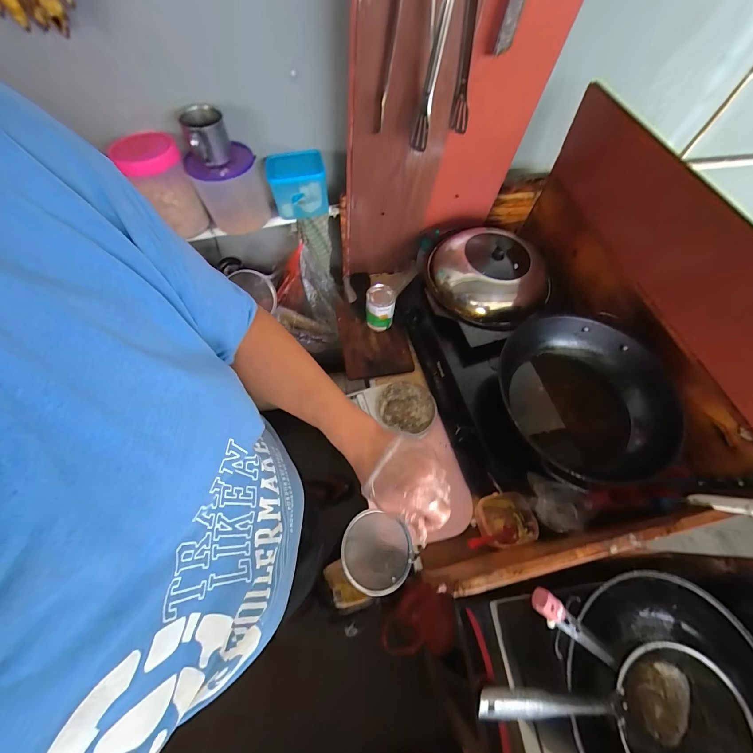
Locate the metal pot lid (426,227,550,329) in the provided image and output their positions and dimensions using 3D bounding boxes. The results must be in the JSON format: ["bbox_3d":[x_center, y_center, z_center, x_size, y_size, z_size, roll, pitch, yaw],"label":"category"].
[{"bbox_3d":[0.274,-0.242,0.770,0.279,0.109,0.246,6,62,0],"label":"metal pot lid"}]

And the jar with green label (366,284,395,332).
[{"bbox_3d":[0.009,-0.178,0.848,0.071,0.098,0.070,1,62,-2],"label":"jar with green label"}]

